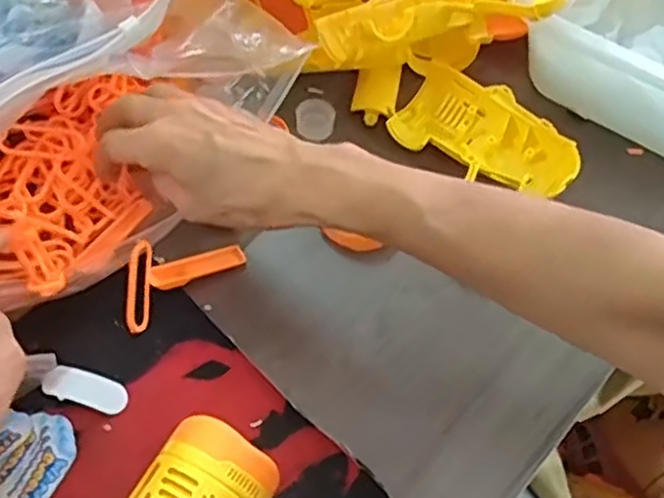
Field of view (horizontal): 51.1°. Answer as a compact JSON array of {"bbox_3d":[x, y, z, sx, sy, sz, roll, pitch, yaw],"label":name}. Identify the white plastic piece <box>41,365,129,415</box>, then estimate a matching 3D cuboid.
[{"bbox_3d":[-0.140,0.080,0.394,0.048,0.007,0.019,15,58,5],"label":"white plastic piece"}]

